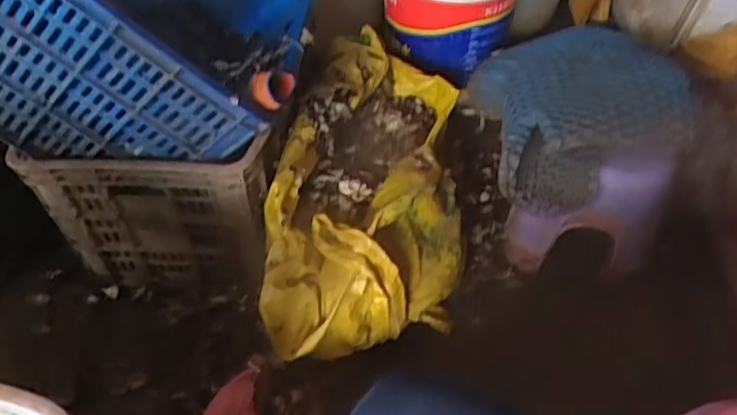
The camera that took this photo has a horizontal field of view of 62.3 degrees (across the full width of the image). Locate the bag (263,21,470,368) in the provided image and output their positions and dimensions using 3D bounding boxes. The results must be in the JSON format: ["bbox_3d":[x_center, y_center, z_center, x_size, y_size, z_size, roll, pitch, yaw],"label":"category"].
[{"bbox_3d":[0.009,-0.046,1.006,0.294,0.227,0.572,1,47,1],"label":"bag"}]

